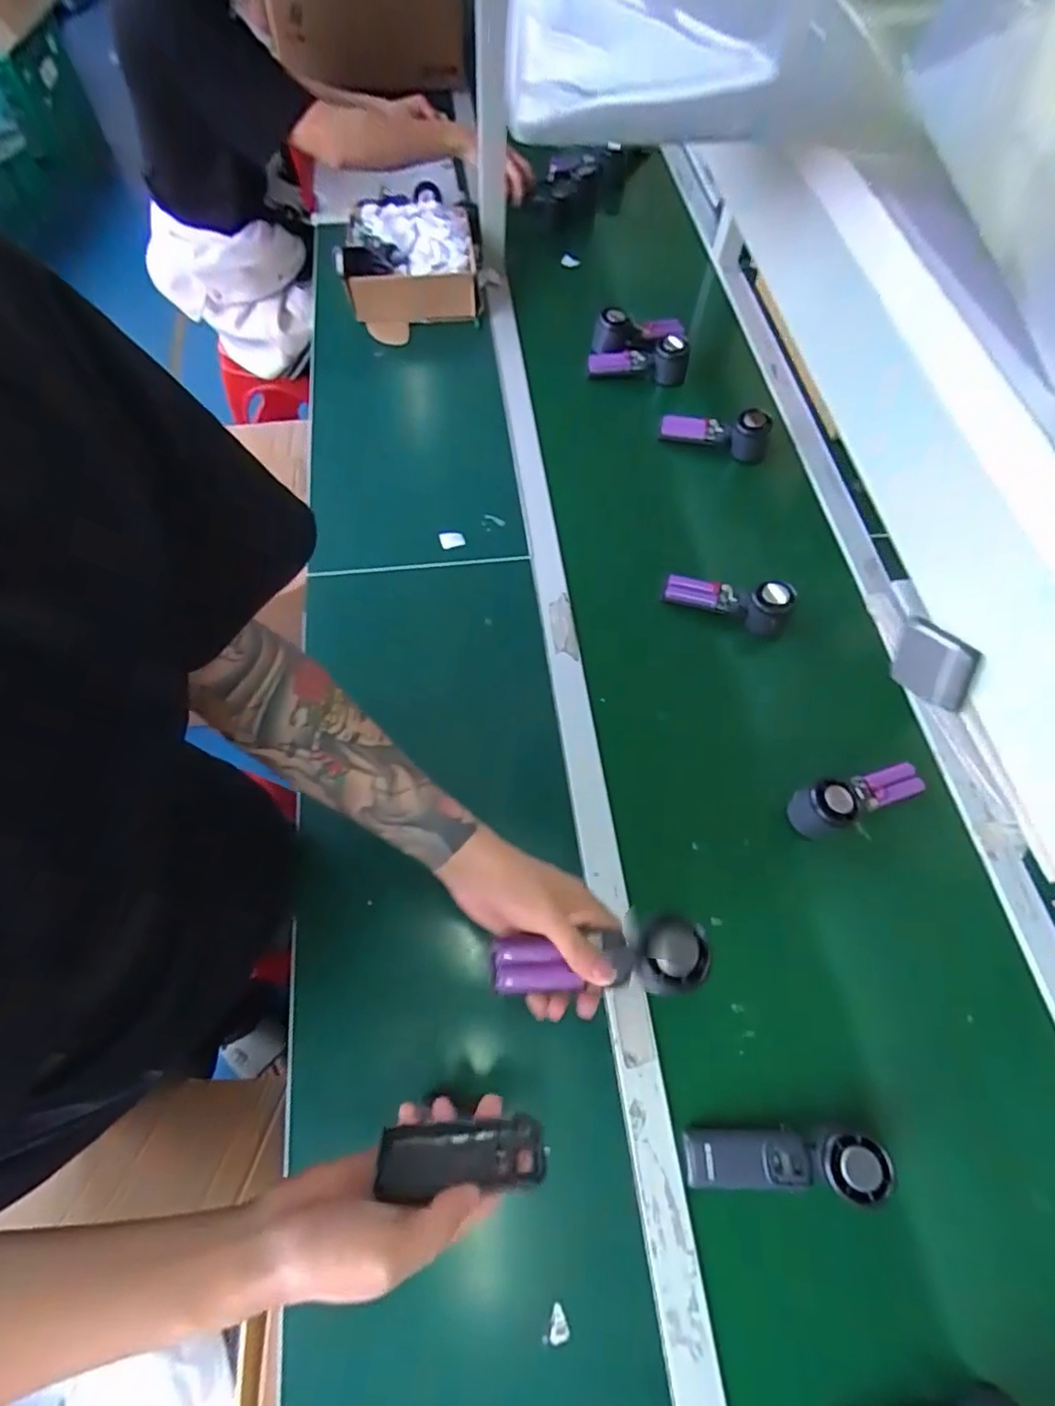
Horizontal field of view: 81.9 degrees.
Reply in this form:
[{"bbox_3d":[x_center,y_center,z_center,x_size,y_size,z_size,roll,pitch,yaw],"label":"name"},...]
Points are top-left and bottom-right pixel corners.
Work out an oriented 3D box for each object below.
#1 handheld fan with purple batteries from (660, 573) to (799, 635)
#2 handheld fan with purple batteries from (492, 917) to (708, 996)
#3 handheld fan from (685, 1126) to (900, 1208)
[{"bbox_3d":[0.257,-0.136,0.785,0.158,0.053,0.046,17,64,6],"label":"handheld fan with purple batteries"},{"bbox_3d":[0.053,0.193,0.458,0.156,0.028,0.048,-5,64,6],"label":"handheld fan with purple batteries"},{"bbox_3d":[0.219,0.394,0.521,0.162,0.029,0.050,-6,63,13],"label":"handheld fan"}]

